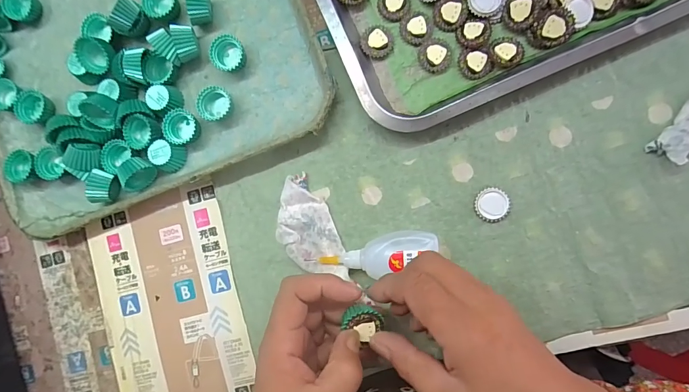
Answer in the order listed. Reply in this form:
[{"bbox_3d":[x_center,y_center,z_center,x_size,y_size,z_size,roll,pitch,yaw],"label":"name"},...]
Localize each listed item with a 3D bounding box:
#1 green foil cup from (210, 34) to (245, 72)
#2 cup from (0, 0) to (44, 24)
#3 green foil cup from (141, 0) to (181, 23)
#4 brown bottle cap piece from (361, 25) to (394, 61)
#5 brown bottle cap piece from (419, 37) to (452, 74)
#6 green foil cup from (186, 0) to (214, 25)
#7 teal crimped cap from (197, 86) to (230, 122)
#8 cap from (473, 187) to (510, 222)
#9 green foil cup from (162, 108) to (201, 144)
[{"bbox_3d":[-0.106,-0.130,0.344,0.030,0.018,0.028,0,88,8],"label":"green foil cup"},{"bbox_3d":[-0.319,-0.188,0.373,0.031,0.021,0.031,0,88,8],"label":"cup"},{"bbox_3d":[-0.171,-0.180,0.352,0.026,0.018,0.032,43,94,7],"label":"green foil cup"},{"bbox_3d":[0.029,-0.135,0.331,0.028,0.007,0.028,0,88,8],"label":"brown bottle cap piece"},{"bbox_3d":[0.078,-0.121,0.324,0.027,0.005,0.029,8,89,8],"label":"brown bottle cap piece"},{"bbox_3d":[-0.129,-0.170,0.339,0.016,0.031,0.029,3,89,8],"label":"green foil cup"},{"bbox_3d":[-0.120,-0.085,0.346,0.025,0.015,0.032,45,94,7],"label":"teal crimped cap"},{"bbox_3d":[0.126,0.008,0.320,0.028,0.007,0.029,0,88,8],"label":"cap"},{"bbox_3d":[-0.149,-0.065,0.349,0.031,0.017,0.029,0,88,8],"label":"green foil cup"}]

